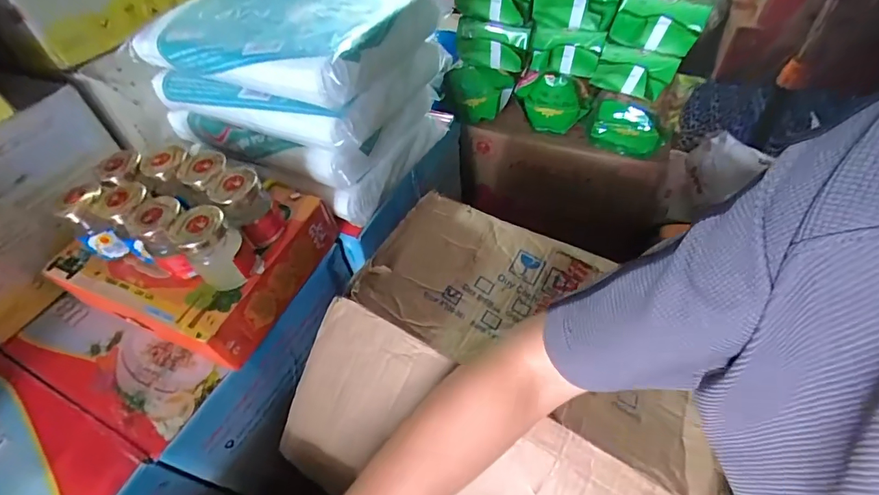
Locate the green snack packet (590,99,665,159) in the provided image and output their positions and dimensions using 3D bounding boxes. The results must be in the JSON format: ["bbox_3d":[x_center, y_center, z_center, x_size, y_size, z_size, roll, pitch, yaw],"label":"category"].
[{"bbox_3d":[0.295,-0.185,0.692,0.104,0.077,0.027,23,56,23],"label":"green snack packet"}]

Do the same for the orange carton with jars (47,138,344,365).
[{"bbox_3d":[-0.274,-0.017,0.485,0.239,0.144,0.196,16,54,19],"label":"orange carton with jars"}]

